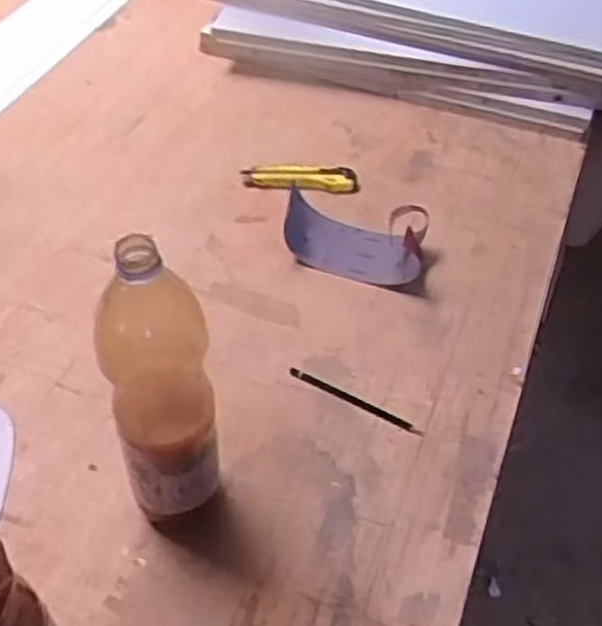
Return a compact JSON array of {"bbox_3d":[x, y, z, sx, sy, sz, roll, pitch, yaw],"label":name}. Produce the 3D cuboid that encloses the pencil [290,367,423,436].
[{"bbox_3d":[0.060,0.096,0.860,0.163,0.005,0.014,25,51,20],"label":"pencil"}]

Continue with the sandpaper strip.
[{"bbox_3d":[0.062,-0.114,0.998,0.217,0.081,0.102,20,50,16],"label":"sandpaper strip"}]

